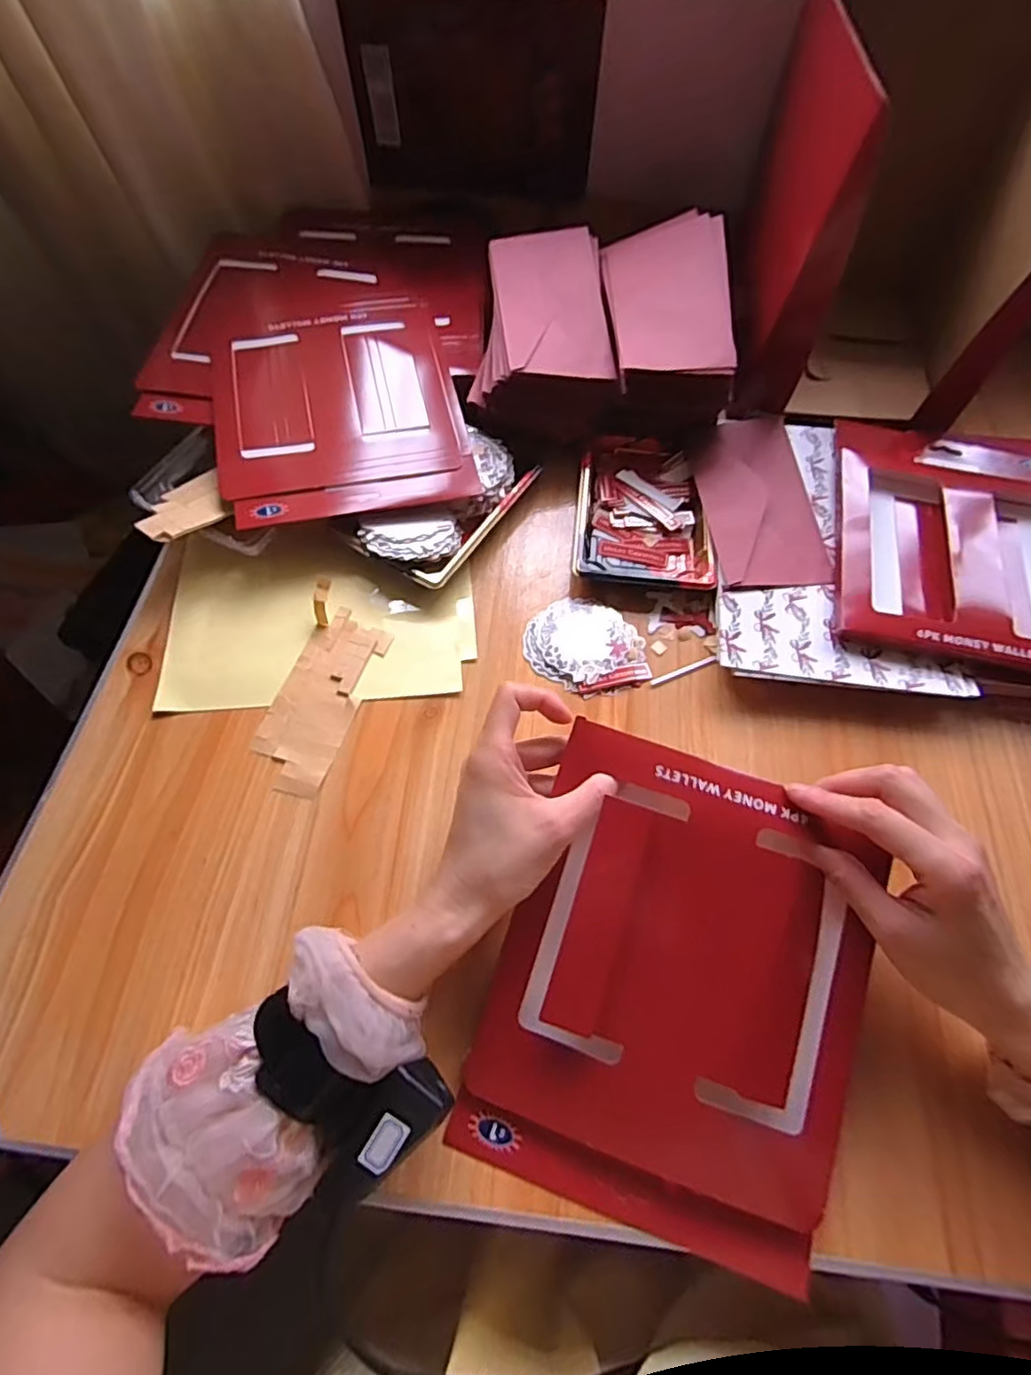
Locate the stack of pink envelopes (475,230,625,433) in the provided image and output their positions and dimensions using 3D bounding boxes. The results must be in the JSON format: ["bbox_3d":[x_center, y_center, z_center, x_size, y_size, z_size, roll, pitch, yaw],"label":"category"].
[{"bbox_3d":[0.022,-0.311,0.560,0.128,0.075,0.199,-7,64,-5],"label":"stack of pink envelopes"}]

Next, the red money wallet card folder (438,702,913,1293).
[{"bbox_3d":[0.090,0.161,0.334,0.189,0.019,0.239,18,82,6],"label":"red money wallet card folder"}]

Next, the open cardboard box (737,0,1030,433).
[{"bbox_3d":[0.325,-0.425,0.543,0.202,0.240,0.317,8,64,3],"label":"open cardboard box"}]

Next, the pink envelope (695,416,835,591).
[{"bbox_3d":[0.203,-0.158,0.512,0.090,0.010,0.172,-1,65,-3],"label":"pink envelope"}]

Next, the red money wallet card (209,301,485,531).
[{"bbox_3d":[-0.154,-0.248,0.530,0.199,0.009,0.232,-13,65,-8],"label":"red money wallet card"}]

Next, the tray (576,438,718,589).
[{"bbox_3d":[0.108,-0.149,0.522,0.110,0.019,0.147,6,64,2],"label":"tray"}]

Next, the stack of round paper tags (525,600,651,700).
[{"bbox_3d":[0.056,-0.032,0.474,0.096,0.006,0.080,33,68,14],"label":"stack of round paper tags"}]

